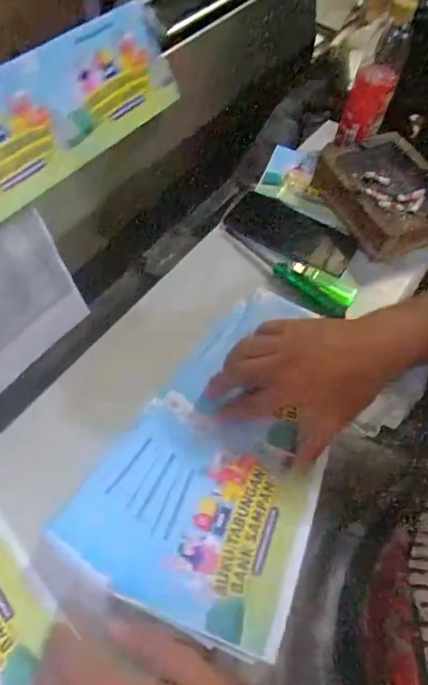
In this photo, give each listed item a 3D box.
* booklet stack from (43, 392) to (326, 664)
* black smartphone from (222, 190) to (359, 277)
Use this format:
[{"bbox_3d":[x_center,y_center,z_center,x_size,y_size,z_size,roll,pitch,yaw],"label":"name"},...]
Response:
[{"bbox_3d":[-0.017,0.133,0.399,0.187,0.021,0.163,20,57,8],"label":"booklet stack"},{"bbox_3d":[0.097,-0.137,0.612,0.159,0.014,0.081,30,59,14],"label":"black smartphone"}]

